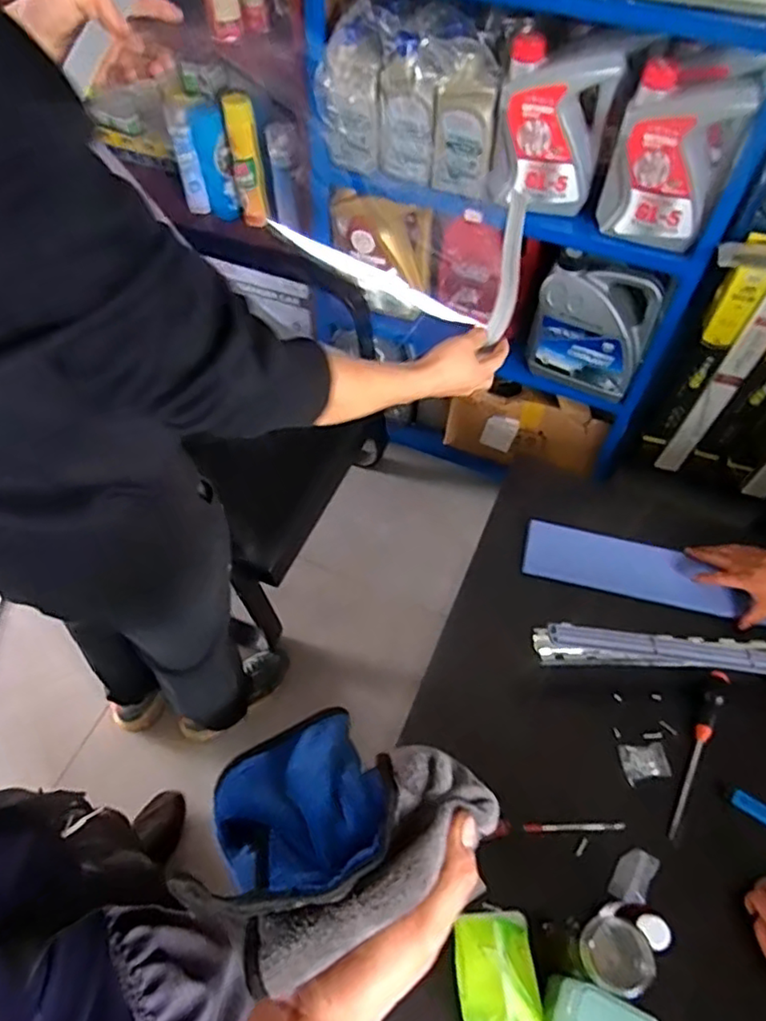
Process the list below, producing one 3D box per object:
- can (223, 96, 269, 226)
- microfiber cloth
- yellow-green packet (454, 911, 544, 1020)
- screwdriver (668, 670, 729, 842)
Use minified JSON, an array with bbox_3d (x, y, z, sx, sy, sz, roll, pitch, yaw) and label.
[{"bbox_3d":[-0.312,-0.789,1.422,0.056,0.286,0.055,0,56,0],"label":"can"},{"bbox_3d":[-0.027,0.165,0.348,0.150,0.079,0.117,-30,61,-19],"label":"microfiber cloth"},{"bbox_3d":[0.134,0.545,0.735,0.096,0.078,0.119,-2,56,-2],"label":"yellow-green packet"},{"bbox_3d":[0.456,0.340,0.900,0.030,0.025,0.263,28,60,17],"label":"screwdriver"}]

